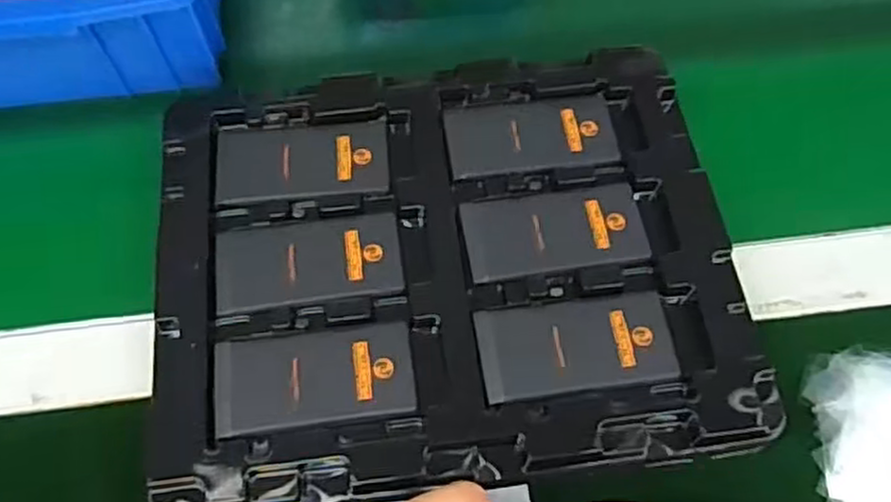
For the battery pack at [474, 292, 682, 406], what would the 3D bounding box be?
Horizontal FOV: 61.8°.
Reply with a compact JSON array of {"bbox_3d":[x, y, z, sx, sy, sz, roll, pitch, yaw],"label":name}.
[{"bbox_3d":[0.061,0.044,0.346,0.089,0.007,0.045,-7,69,-4],"label":"battery pack"}]

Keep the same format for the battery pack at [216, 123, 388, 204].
[{"bbox_3d":[-0.074,-0.047,0.386,0.087,0.005,0.044,-6,69,-3],"label":"battery pack"}]

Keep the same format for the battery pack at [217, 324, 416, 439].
[{"bbox_3d":[-0.059,0.058,0.339,0.088,0.006,0.045,-8,69,-4],"label":"battery pack"}]

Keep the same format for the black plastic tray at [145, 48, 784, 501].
[{"bbox_3d":[-0.001,0.003,0.364,0.276,0.022,0.217,-7,69,-4],"label":"black plastic tray"}]

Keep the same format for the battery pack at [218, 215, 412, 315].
[{"bbox_3d":[-0.067,0.005,0.365,0.089,0.005,0.045,-7,69,-4],"label":"battery pack"}]

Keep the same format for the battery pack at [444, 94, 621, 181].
[{"bbox_3d":[0.045,-0.061,0.394,0.087,0.004,0.044,-7,69,-4],"label":"battery pack"}]

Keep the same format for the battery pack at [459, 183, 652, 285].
[{"bbox_3d":[0.054,-0.010,0.373,0.089,0.005,0.046,-7,69,-4],"label":"battery pack"}]

